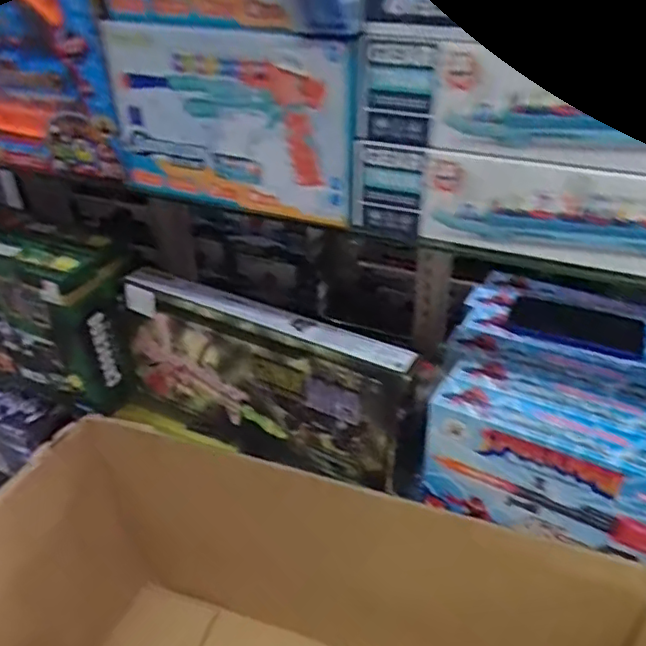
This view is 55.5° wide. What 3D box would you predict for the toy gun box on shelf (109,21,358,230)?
[{"bbox_3d":[-0.086,-0.175,0.544,0.239,0.154,0.038,17,41,24],"label":"toy gun box on shelf"}]

